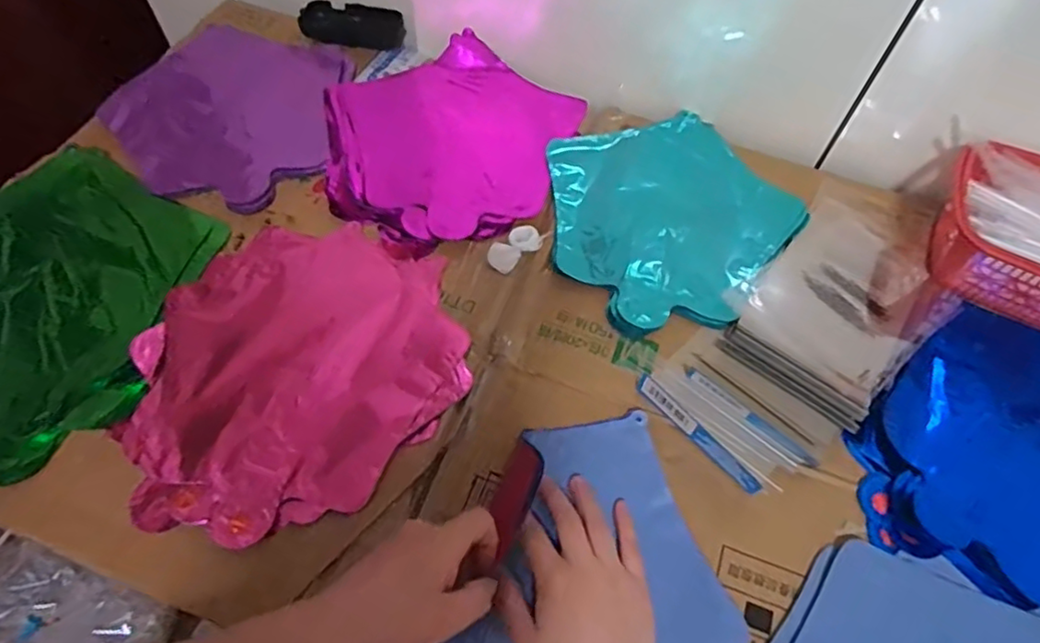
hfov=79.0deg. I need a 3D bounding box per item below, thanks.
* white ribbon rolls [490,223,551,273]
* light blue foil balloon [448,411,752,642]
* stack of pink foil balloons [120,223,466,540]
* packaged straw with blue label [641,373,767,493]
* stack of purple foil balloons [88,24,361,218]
[{"bbox_3d":[-0.002,-0.067,0.557,0.056,0.013,0.028,-35,67,-21],"label":"white ribbon rolls"},{"bbox_3d":[0.051,0.193,0.419,0.177,0.021,0.260,18,60,8],"label":"light blue foil balloon"},{"bbox_3d":[-0.173,0.027,0.488,0.244,0.009,0.242,-19,62,-13],"label":"stack of pink foil balloons"},{"bbox_3d":[0.129,0.082,0.461,0.111,0.018,0.006,43,31,21],"label":"packaged straw with blue label"},{"bbox_3d":[-0.291,-0.210,0.625,0.221,0.013,0.222,8,59,2],"label":"stack of purple foil balloons"}]

